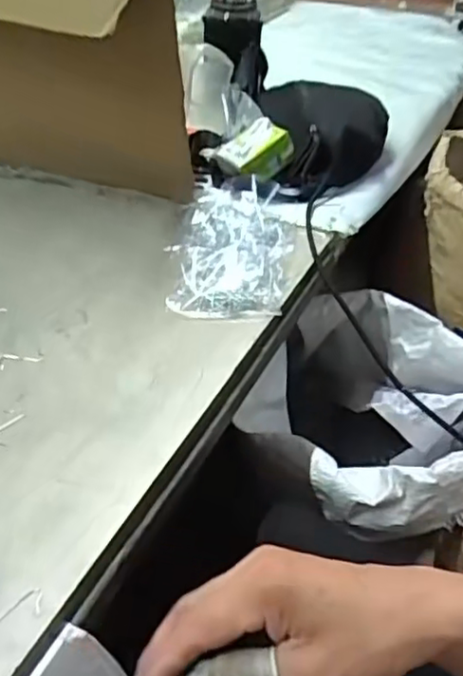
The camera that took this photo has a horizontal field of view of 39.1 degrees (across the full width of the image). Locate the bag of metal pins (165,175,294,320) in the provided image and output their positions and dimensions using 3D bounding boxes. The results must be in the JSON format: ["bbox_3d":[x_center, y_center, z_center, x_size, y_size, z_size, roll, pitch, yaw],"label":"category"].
[{"bbox_3d":[0.003,-0.092,0.623,0.105,0.021,0.215,1,38,2],"label":"bag of metal pins"}]

